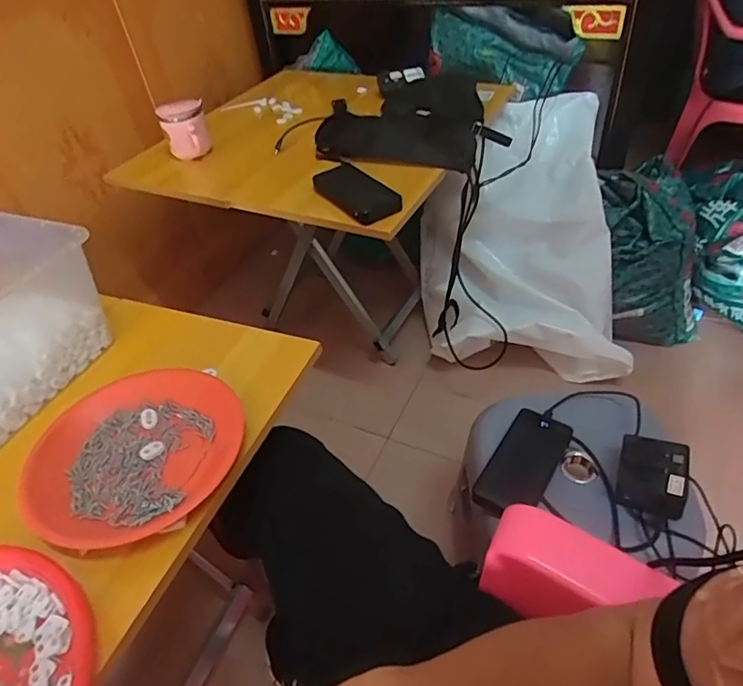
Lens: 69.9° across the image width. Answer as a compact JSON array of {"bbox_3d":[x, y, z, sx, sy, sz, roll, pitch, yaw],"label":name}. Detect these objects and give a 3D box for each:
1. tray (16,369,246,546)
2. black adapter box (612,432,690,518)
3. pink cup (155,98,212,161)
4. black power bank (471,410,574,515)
[{"bbox_3d":[-0.223,0.102,0.507,0.172,0.032,0.193,22,52,27],"label":"tray"},{"bbox_3d":[0.337,0.159,0.643,0.074,0.050,0.078,13,48,20],"label":"black adapter box"},{"bbox_3d":[-0.343,-0.395,0.989,0.082,0.087,0.073,-21,46,-13],"label":"pink cup"},{"bbox_3d":[0.199,0.155,0.694,0.075,0.019,0.158,22,52,27],"label":"black power bank"}]

